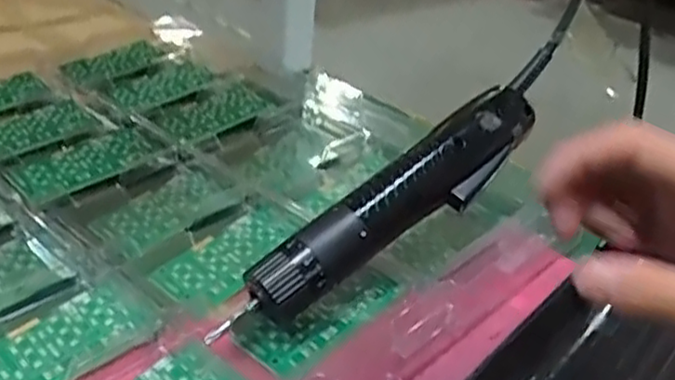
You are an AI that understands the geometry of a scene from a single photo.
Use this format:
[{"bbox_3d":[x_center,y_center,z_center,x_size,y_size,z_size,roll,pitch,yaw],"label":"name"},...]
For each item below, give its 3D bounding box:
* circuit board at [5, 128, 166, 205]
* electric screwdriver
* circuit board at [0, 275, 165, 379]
[{"bbox_3d":[-0.172,-0.021,0.493,0.054,0.006,0.098,30,38,32],"label":"circuit board"},{"bbox_3d":[0.039,0.004,0.395,0.232,0.043,0.033,-36,49,-22],"label":"electric screwdriver"},{"bbox_3d":[-0.137,0.075,0.356,0.047,0.004,0.096,28,42,31],"label":"circuit board"}]

